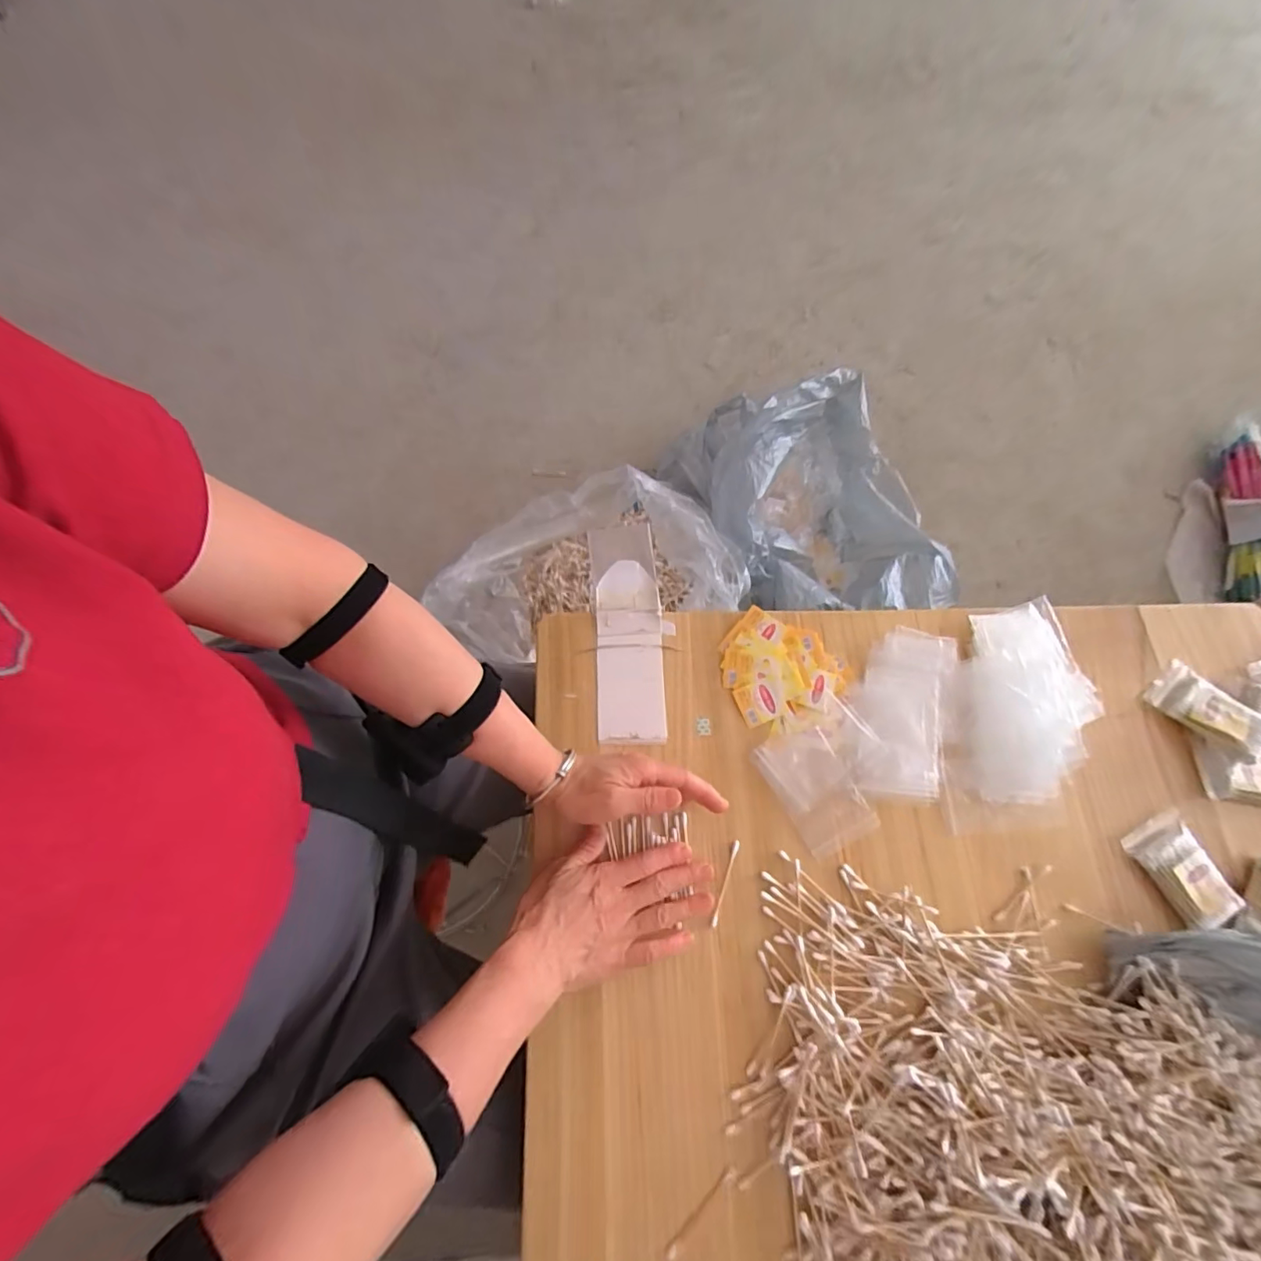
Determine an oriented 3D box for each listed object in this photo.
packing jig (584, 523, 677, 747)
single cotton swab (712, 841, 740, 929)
[{"bbox_3d":[-0.001,-0.003,0.514,0.068,0.008,0.214,-3,73,-5],"label":"packing jig"},{"bbox_3d":[0.079,0.209,0.443,0.006,0.006,0.069,20,71,6],"label":"single cotton swab"}]

